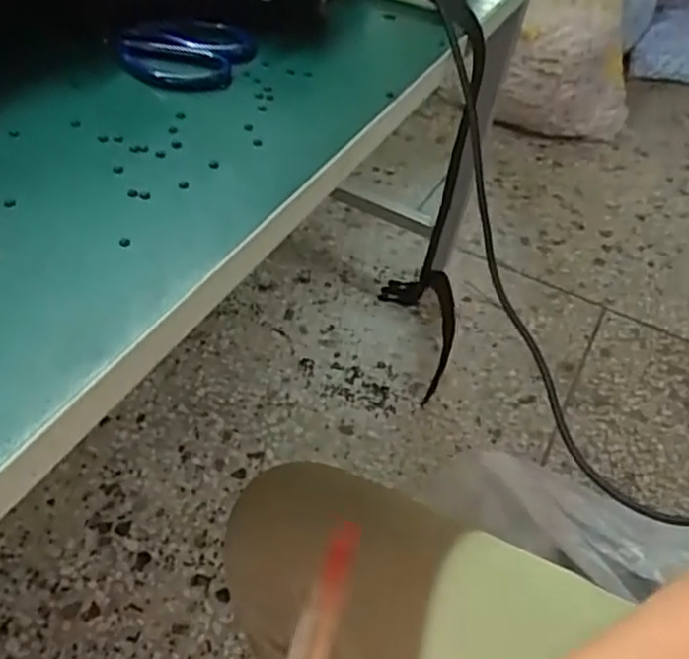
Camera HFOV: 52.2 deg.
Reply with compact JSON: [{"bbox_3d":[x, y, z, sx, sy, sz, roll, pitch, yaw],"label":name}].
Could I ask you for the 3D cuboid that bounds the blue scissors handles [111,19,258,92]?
[{"bbox_3d":[-0.092,-0.158,0.404,0.079,0.012,0.067,-2,46,-11],"label":"blue scissors handles"}]

